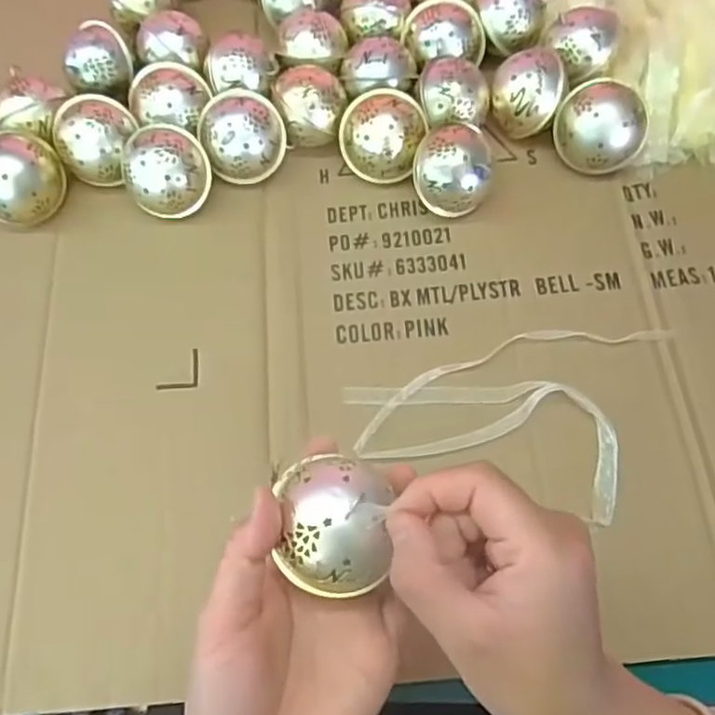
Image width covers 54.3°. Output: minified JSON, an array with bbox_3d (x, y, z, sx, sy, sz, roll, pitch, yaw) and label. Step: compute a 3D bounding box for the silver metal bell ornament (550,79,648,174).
[{"bbox_3d":[0.167,-0.157,0.483,0.060,0.052,0.049,21,69,11],"label":"silver metal bell ornament"}]

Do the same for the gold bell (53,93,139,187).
[{"bbox_3d":[-0.177,-0.145,0.484,0.054,0.054,0.049,-30,69,-10],"label":"gold bell"}]

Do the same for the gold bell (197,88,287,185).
[{"bbox_3d":[-0.079,-0.152,0.484,0.057,0.056,0.054,-1,67,2],"label":"gold bell"}]

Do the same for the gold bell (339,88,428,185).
[{"bbox_3d":[0.017,-0.151,0.484,0.057,0.055,0.055,-2,67,1],"label":"gold bell"}]

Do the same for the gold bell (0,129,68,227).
[{"bbox_3d":[-0.232,-0.121,0.478,0.062,0.055,0.053,-39,71,-14],"label":"gold bell"}]

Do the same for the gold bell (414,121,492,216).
[{"bbox_3d":[0.064,-0.121,0.466,0.051,0.055,0.049,12,68,7],"label":"gold bell"}]

